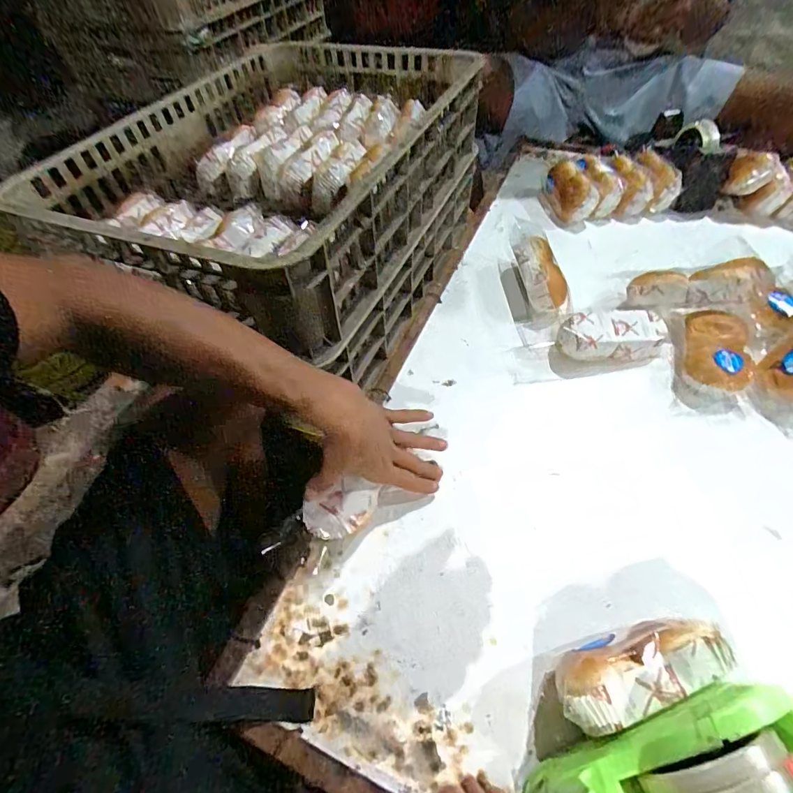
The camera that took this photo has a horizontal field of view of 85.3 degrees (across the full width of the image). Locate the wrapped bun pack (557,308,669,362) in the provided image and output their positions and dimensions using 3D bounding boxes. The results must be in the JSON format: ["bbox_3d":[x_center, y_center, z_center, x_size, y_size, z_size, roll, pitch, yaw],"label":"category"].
[{"bbox_3d":[0.299,-0.084,0.600,0.153,0.061,0.065,-11,54,-3],"label":"wrapped bun pack"}]

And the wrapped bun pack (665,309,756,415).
[{"bbox_3d":[0.418,-0.059,0.571,0.086,0.049,0.168,7,55,10],"label":"wrapped bun pack"}]

